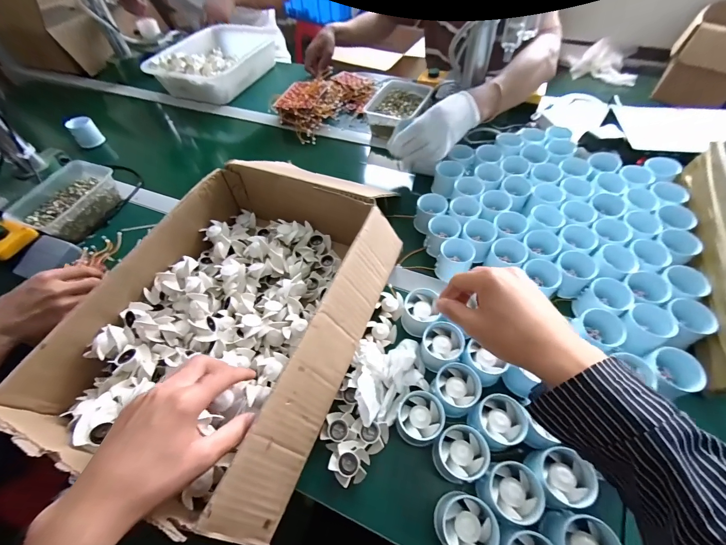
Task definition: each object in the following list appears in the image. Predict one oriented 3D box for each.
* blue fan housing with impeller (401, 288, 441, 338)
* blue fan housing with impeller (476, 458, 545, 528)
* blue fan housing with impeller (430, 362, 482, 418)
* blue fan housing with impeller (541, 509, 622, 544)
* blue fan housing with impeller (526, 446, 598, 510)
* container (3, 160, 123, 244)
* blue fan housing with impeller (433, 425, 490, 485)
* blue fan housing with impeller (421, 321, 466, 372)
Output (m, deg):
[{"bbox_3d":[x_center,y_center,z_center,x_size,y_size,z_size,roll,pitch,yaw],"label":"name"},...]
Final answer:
[{"bbox_3d":[0.084,0.059,0.462,0.050,0.051,0.050,-1,55,2],"label":"blue fan housing with impeller"},{"bbox_3d":[0.151,0.229,0.334,0.053,0.048,0.049,-1,55,2],"label":"blue fan housing with impeller"},{"bbox_3d":[0.114,0.144,0.390,0.054,0.043,0.051,-1,55,2],"label":"blue fan housing with impeller"},{"bbox_3d":[0.207,0.261,0.304,0.052,0.044,0.050,-1,55,2],"label":"blue fan housing with impeller"},{"bbox_3d":[0.205,0.216,0.336,0.055,0.049,0.052,-2,55,2],"label":"blue fan housing with impeller"},{"bbox_3d":[-0.566,-0.135,0.617,0.122,0.055,0.156,15,57,13],"label":"container"},{"bbox_3d":[0.107,0.202,0.356,0.053,0.051,0.051,-1,55,2],"label":"blue fan housing with impeller"},{"bbox_3d":[0.103,0.098,0.422,0.050,0.043,0.052,-1,55,2],"label":"blue fan housing with impeller"}]

